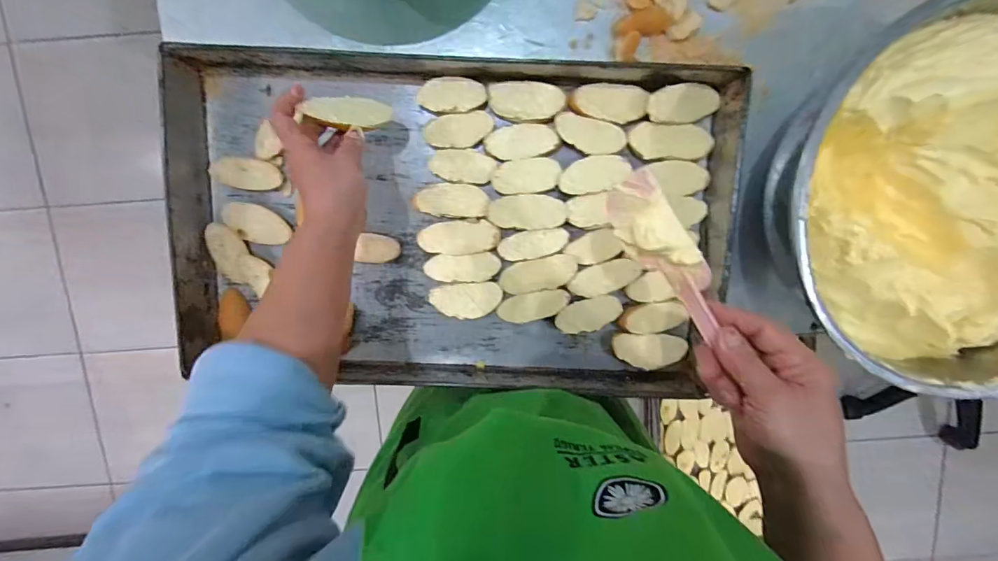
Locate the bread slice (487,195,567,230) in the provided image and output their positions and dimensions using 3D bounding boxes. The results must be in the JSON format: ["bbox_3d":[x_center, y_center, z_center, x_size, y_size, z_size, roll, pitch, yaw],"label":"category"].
[{"bbox_3d":[0.033,-0.080,0.513,0.088,0.010,0.039,-3,99,1],"label":"bread slice"}]

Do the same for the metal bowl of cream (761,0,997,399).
[{"bbox_3d":[0.453,-0.080,0.450,0.354,0.132,0.348,0,100,0],"label":"metal bowl of cream"}]

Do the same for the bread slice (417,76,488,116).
[{"bbox_3d":[-0.053,-0.212,0.497,0.076,0.006,0.042,-8,99,2],"label":"bread slice"}]

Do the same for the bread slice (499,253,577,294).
[{"bbox_3d":[0.048,-0.007,0.529,0.092,0.006,0.039,-11,99,2],"label":"bread slice"}]

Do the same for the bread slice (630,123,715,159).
[{"bbox_3d":[0.199,-0.161,0.505,0.094,0.012,0.039,2,100,0],"label":"bread slice"}]

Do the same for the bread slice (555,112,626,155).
[{"bbox_3d":[0.104,-0.167,0.501,0.082,0.008,0.036,16,99,-2],"label":"bread slice"}]

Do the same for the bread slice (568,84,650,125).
[{"bbox_3d":[0.125,-0.203,0.495,0.085,0.013,0.039,13,99,-2],"label":"bread slice"}]

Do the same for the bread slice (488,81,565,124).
[{"bbox_3d":[0.031,-0.205,0.500,0.085,0.007,0.045,3,100,0],"label":"bread slice"}]

